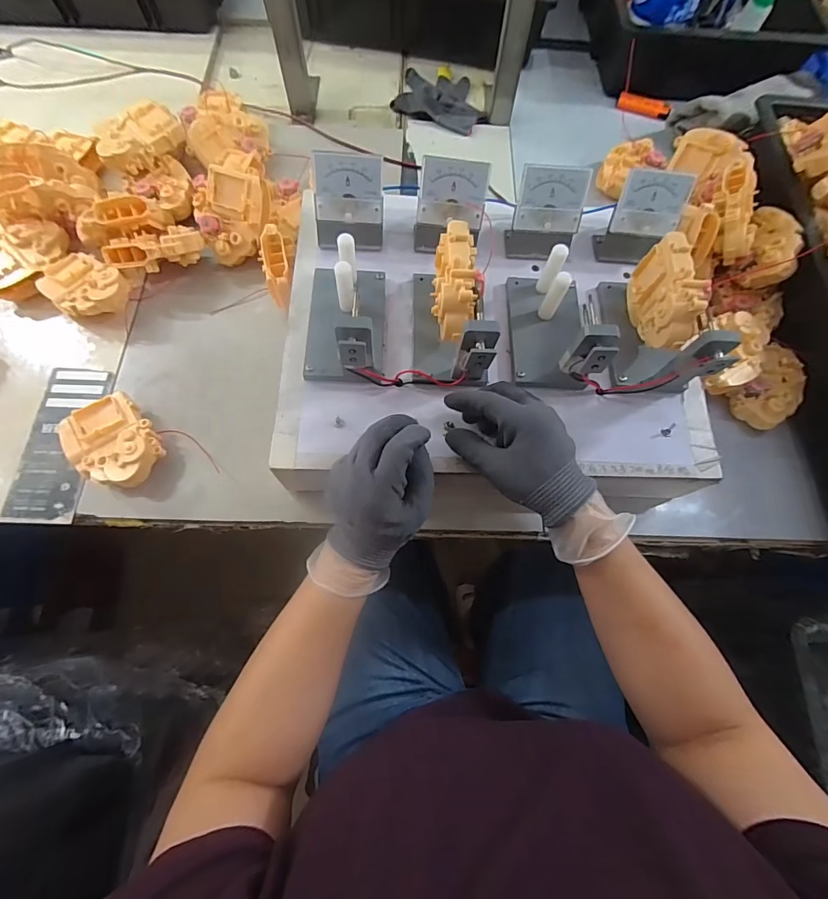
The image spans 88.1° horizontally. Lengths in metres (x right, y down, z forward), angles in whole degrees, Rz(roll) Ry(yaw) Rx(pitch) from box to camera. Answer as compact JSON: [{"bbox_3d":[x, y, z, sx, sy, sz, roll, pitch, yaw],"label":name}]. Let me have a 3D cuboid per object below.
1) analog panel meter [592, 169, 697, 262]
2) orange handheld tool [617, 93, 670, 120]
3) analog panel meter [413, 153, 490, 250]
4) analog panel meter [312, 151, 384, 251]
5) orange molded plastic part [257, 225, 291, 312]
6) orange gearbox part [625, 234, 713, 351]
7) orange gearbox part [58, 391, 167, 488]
[{"bbox_3d":[0.227,-0.226,0.425,0.069,0.069,0.047,4,70,0],"label":"analog panel meter"},{"bbox_3d":[0.351,-0.525,0.653,0.077,0.020,0.021,30,72,9],"label":"orange handheld tool"},{"bbox_3d":[0.035,-0.232,0.413,0.067,0.069,0.045,8,70,1],"label":"analog panel meter"},{"bbox_3d":[-0.062,-0.233,0.409,0.065,0.074,0.040,1,70,-2],"label":"analog panel meter"},{"bbox_3d":[-0.143,-0.191,0.444,0.027,0.021,0.082,-11,86,-3],"label":"orange molded plastic part"},{"bbox_3d":[0.224,-0.130,0.383,0.031,0.075,0.094,5,70,0],"label":"orange gearbox part"},{"bbox_3d":[-0.291,-0.004,0.421,0.071,0.043,0.096,-42,76,-15],"label":"orange gearbox part"}]

